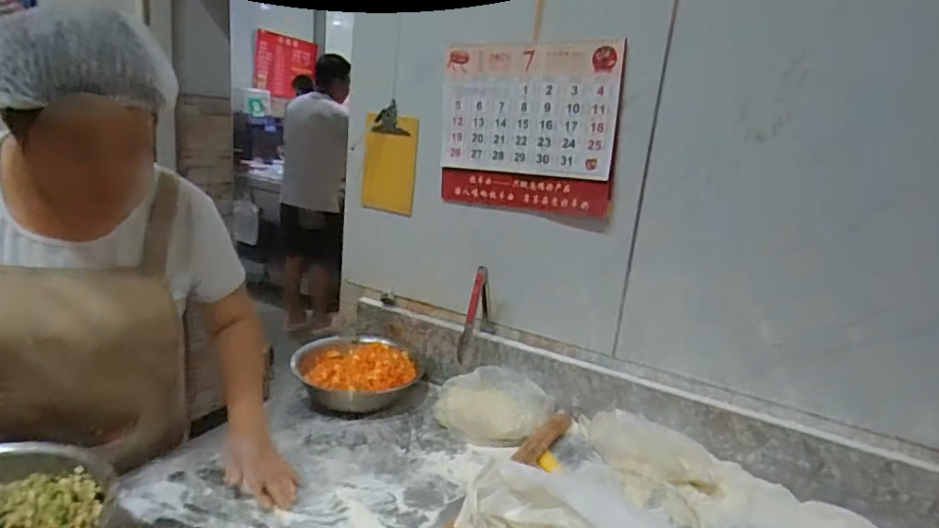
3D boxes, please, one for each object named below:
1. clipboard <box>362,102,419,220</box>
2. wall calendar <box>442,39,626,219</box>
[{"bbox_3d":[-0.178,-0.229,1.237,0.136,0.223,0.012,13,17,24],"label":"clipboard"},{"bbox_3d":[0.106,-0.262,1.063,0.366,0.308,0.016,14,17,28],"label":"wall calendar"}]

